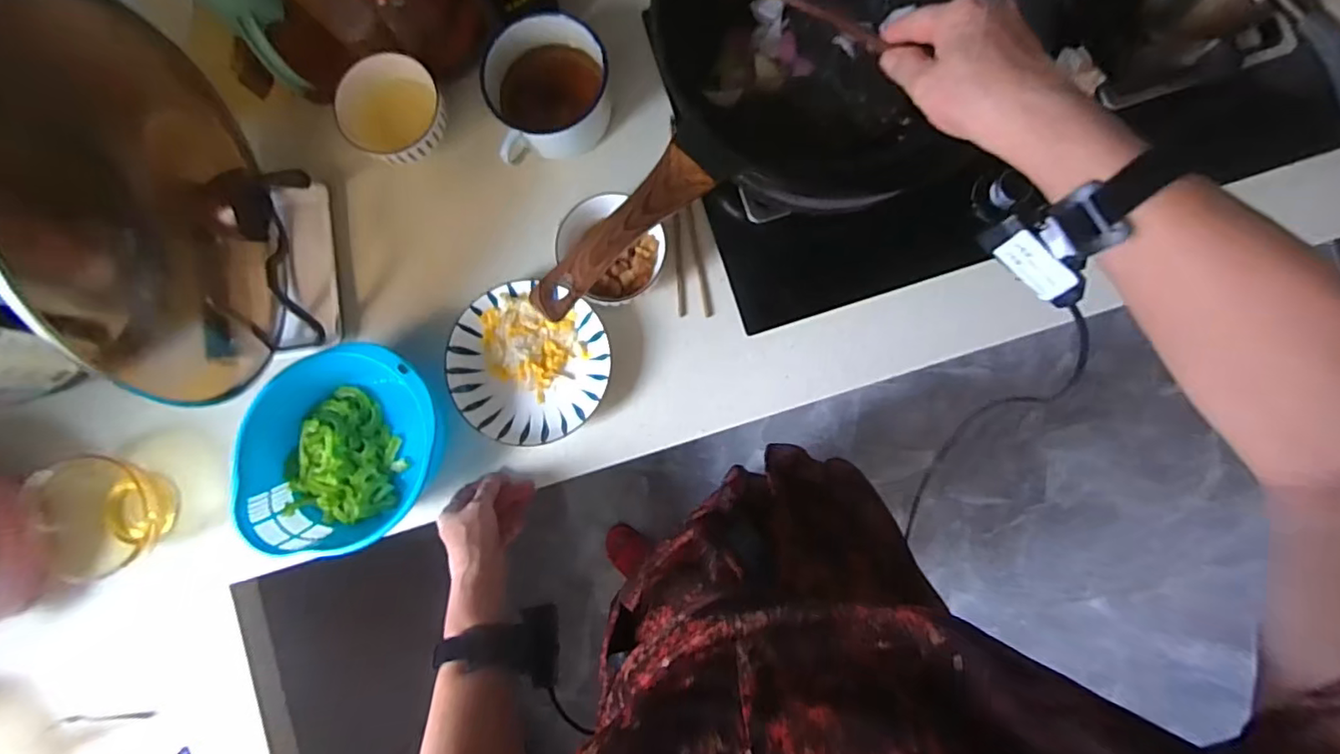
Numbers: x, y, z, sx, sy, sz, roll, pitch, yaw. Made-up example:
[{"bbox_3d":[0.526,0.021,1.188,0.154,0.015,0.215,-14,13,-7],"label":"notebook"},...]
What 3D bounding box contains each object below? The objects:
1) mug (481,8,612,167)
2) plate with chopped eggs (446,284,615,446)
[{"bbox_3d":[-0.134,-0.313,0.642,0.126,0.083,0.130,0,87,2],"label":"mug"},{"bbox_3d":[-0.154,-0.015,0.644,0.170,0.034,0.172,0,87,2],"label":"plate with chopped eggs"}]

